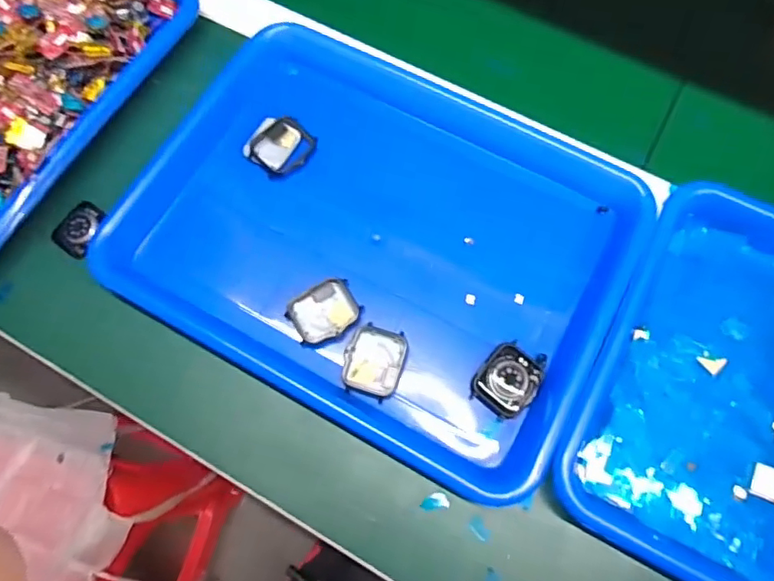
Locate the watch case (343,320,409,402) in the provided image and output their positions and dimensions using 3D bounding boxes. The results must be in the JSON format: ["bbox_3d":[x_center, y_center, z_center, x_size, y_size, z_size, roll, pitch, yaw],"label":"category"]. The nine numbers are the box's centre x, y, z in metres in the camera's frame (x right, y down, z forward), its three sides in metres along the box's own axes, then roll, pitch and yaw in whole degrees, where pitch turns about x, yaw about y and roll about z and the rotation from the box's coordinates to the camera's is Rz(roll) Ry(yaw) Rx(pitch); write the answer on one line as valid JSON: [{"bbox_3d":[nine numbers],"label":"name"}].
[{"bbox_3d":[-0.008,0.047,0.361,0.039,0.004,0.046,15,73,4],"label":"watch case"}]

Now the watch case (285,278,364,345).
[{"bbox_3d":[-0.043,0.014,0.373,0.046,0.005,0.036,-29,75,-9],"label":"watch case"}]

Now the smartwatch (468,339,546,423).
[{"bbox_3d":[0.081,0.057,0.356,0.038,0.009,0.049,35,75,10],"label":"smartwatch"}]

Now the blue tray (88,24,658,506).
[{"bbox_3d":[-0.004,-0.039,0.383,0.326,0.031,0.253,27,74,8],"label":"blue tray"}]

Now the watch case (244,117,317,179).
[{"bbox_3d":[-0.083,-0.112,0.420,0.043,0.009,0.046,37,76,11],"label":"watch case"}]

